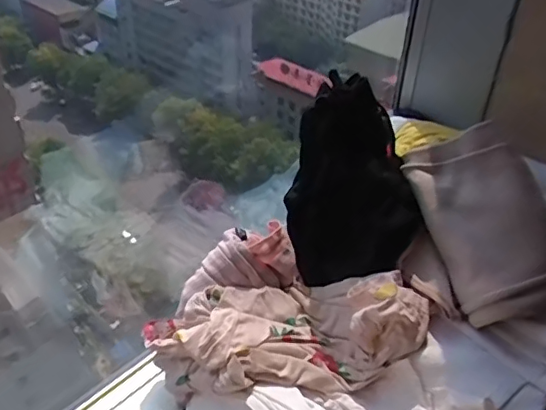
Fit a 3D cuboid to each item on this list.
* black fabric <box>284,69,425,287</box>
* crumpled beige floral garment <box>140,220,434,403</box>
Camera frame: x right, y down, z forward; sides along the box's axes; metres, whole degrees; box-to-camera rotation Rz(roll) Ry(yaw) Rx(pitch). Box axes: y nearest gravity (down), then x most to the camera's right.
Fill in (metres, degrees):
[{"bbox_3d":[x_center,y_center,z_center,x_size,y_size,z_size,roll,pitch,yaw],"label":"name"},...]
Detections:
[{"bbox_3d":[0.098,-0.033,0.701,0.156,0.201,0.170,-2,38,-4],"label":"black fabric"},{"bbox_3d":[0.014,0.125,0.663,0.320,0.109,0.183,-5,38,-9],"label":"crumpled beige floral garment"}]

